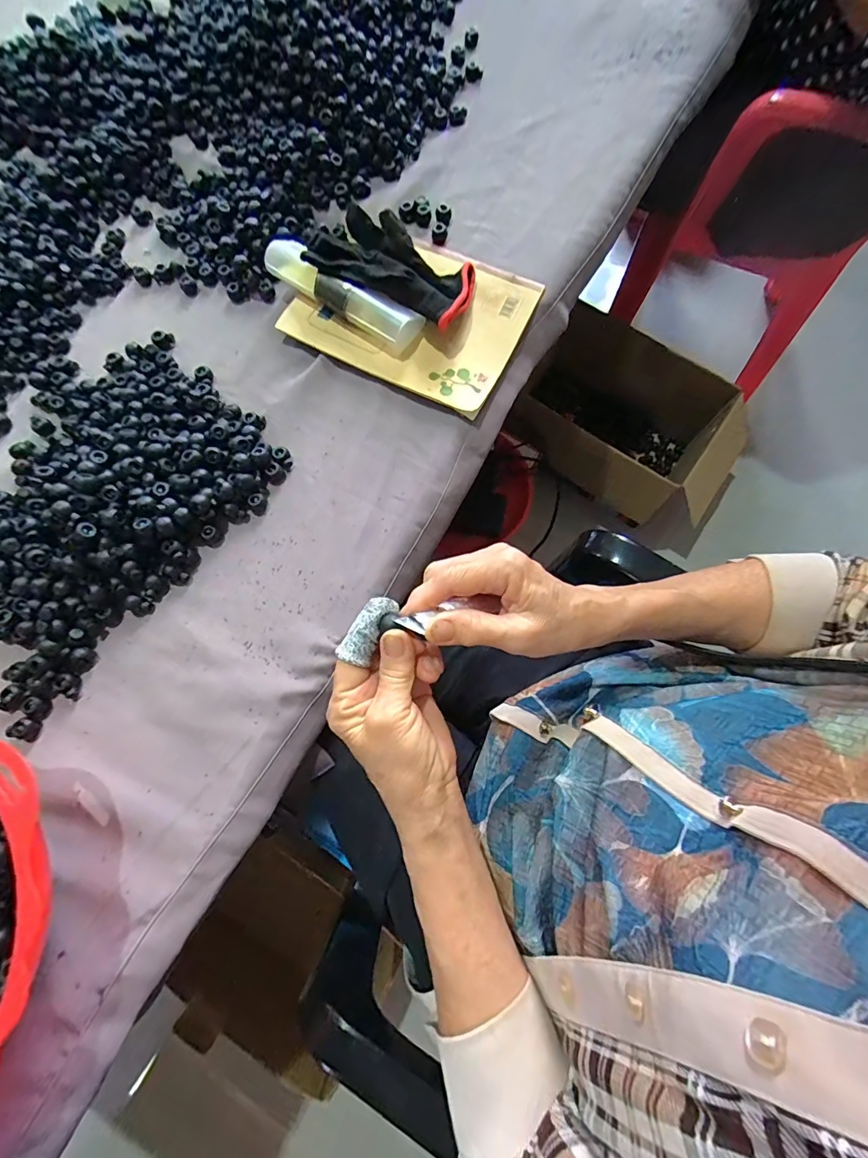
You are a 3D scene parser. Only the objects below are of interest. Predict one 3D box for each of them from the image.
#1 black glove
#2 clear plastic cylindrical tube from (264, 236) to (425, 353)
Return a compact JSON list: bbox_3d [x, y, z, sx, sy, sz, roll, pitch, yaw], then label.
[{"bbox_3d":[-0.033,-0.279,0.404,0.145,0.034,0.083,25,76,7],"label":"black glove"},{"bbox_3d":[-0.082,-0.255,0.408,0.156,0.025,0.033,35,78,10],"label":"clear plastic cylindrical tube"}]

